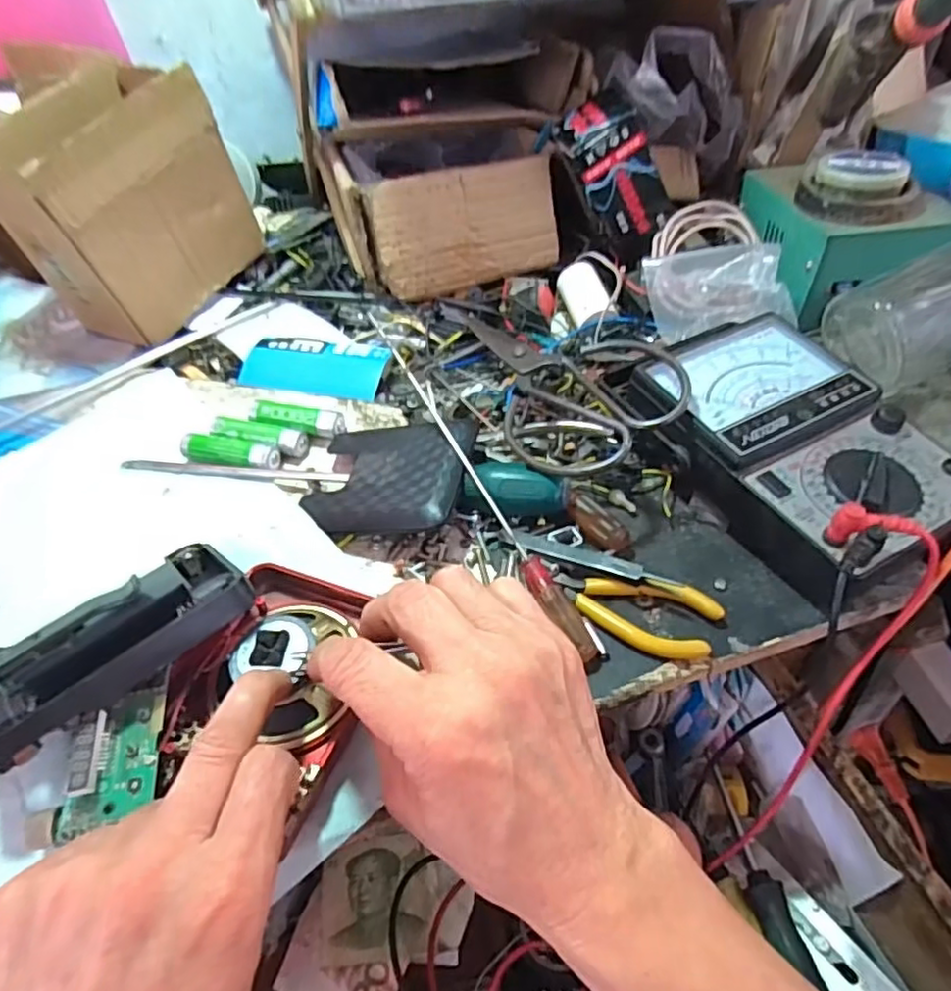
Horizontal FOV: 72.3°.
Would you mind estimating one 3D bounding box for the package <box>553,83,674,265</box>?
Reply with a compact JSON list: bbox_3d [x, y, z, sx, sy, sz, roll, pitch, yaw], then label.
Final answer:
[{"bbox_3d":[0.106,-0.230,0.481,0.057,0.115,0.041,-15,40,26],"label":"package"}]

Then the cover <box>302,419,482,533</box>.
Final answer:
[{"bbox_3d":[-0.052,-0.009,0.382,0.095,0.016,0.080,-1,50,20],"label":"cover"}]

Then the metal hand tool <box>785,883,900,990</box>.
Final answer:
[{"bbox_3d":[0.204,0.259,0.354,0.030,0.015,0.085,-26,50,-20],"label":"metal hand tool"}]

